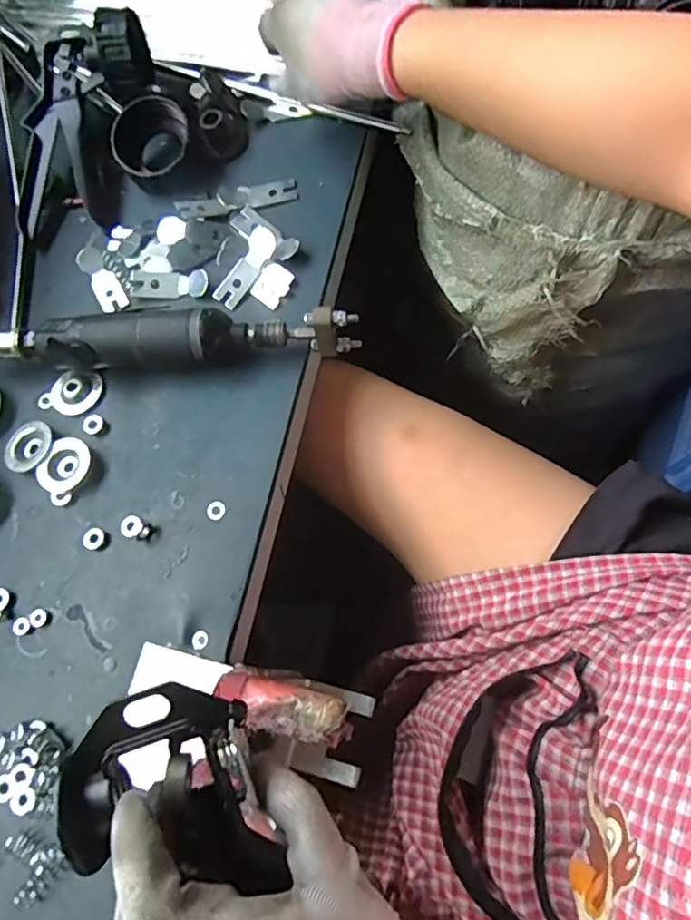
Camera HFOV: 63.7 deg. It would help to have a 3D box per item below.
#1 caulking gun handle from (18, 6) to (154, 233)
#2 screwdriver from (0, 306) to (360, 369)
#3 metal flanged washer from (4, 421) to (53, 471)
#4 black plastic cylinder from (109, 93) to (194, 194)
[{"bbox_3d":[-0.227,-0.290,0.461,0.104,0.055,0.206,8,72,9],"label":"caulking gun handle"},{"bbox_3d":[-0.133,-0.085,0.394,0.282,0.040,0.039,-2,70,5],"label":"screwdriver"},{"bbox_3d":[-0.228,-0.011,0.399,0.036,0.006,0.035,-1,71,2],"label":"metal flanged washer"},{"bbox_3d":[-0.157,-0.260,0.458,0.067,0.035,0.061,-25,70,-3],"label":"black plastic cylinder"}]

